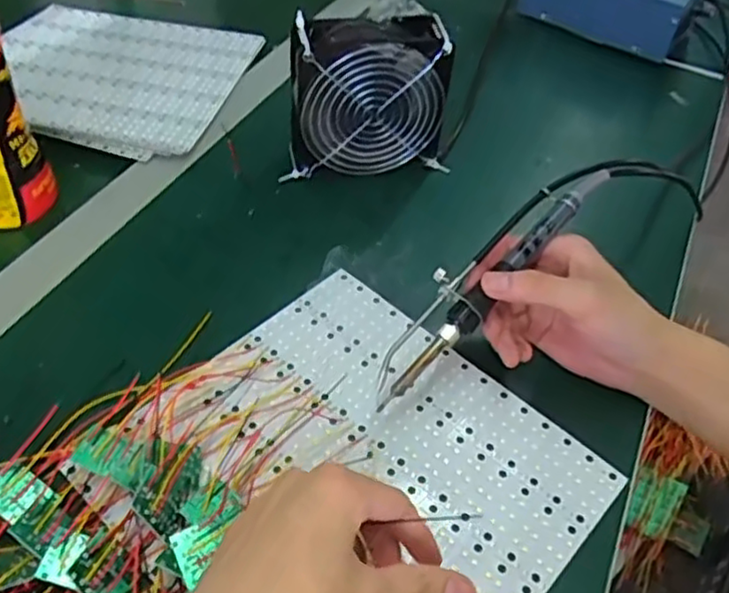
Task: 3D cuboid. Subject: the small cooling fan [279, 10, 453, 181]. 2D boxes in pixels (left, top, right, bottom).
[{"bbox_3d":[0.006,-0.153,0.543,0.129,0.120,0.051,-6,49,-11],"label":"small cooling fan"}]

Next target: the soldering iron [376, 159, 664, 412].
[{"bbox_3d":[0.091,-0.020,0.431,0.233,0.021,0.047,-43,63,-14],"label":"soldering iron"}]

